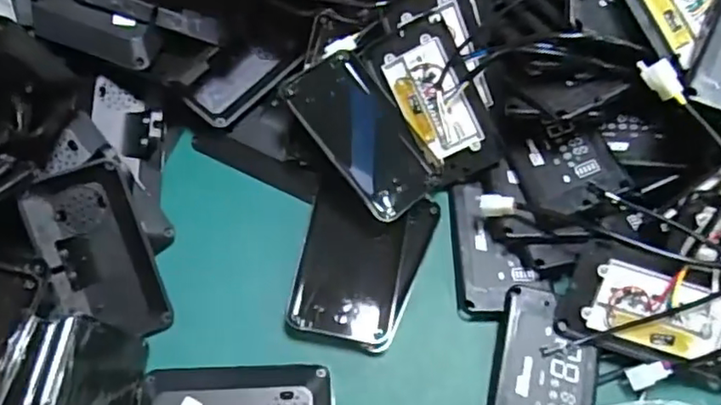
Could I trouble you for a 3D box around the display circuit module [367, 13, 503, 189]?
[{"bbox_3d":[0.076,-0.098,0.619,0.078,0.017,0.156,-27,90,19],"label":"display circuit module"}]

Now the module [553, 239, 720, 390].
[{"bbox_3d":[0.250,0.096,0.537,0.151,0.027,0.095,15,100,6],"label":"module"}]

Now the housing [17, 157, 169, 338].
[{"bbox_3d":[-0.231,0.046,0.557,0.084,0.025,0.156,-19,94,-14],"label":"housing"}]

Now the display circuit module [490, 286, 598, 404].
[{"bbox_3d":[0.156,0.149,0.531,0.080,0.016,0.149,12,62,6],"label":"display circuit module"}]

